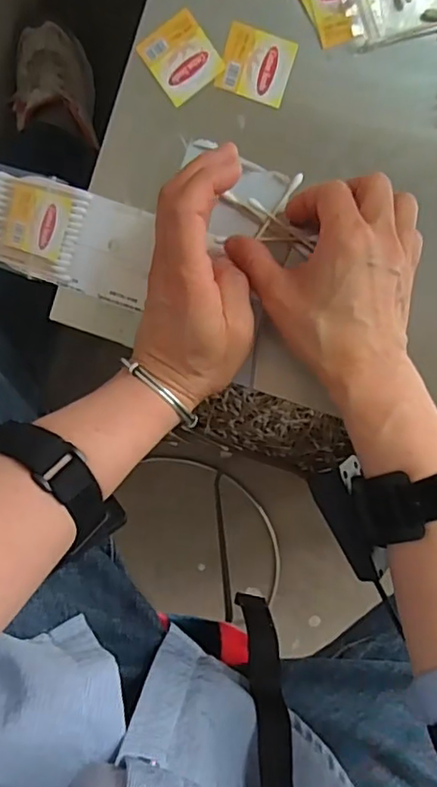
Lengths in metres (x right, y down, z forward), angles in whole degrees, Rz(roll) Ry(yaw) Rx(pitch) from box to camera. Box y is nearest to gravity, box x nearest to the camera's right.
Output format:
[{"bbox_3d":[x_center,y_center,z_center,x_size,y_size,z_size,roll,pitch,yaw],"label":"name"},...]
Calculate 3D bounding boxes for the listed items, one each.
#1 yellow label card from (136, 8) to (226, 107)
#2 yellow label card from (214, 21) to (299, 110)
[{"bbox_3d":[-0.023,-0.211,0.370,0.040,0.004,0.043,-38,97,5],"label":"yellow label card"},{"bbox_3d":[0.024,-0.209,0.374,0.044,0.004,0.040,18,98,-4],"label":"yellow label card"}]

